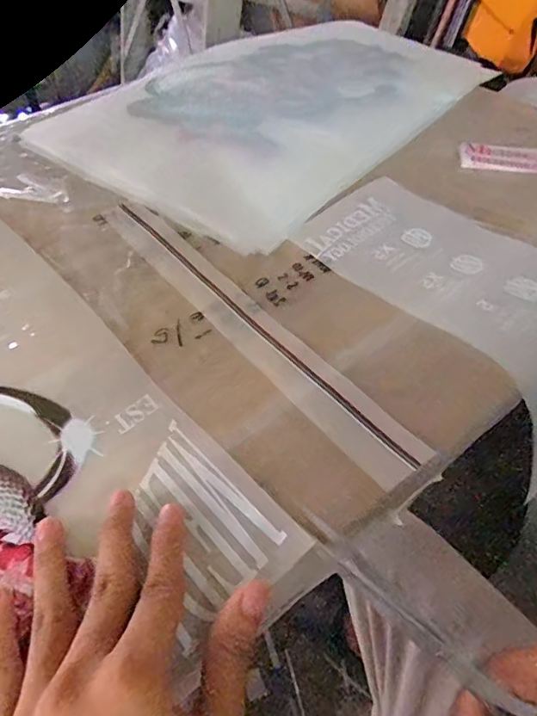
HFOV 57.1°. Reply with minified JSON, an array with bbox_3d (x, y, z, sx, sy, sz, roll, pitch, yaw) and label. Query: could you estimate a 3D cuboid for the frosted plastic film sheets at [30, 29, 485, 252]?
[{"bbox_3d":[0.007,-0.296,0.556,0.338,0.009,0.461,32,58,24],"label":"frosted plastic film sheets"}]

